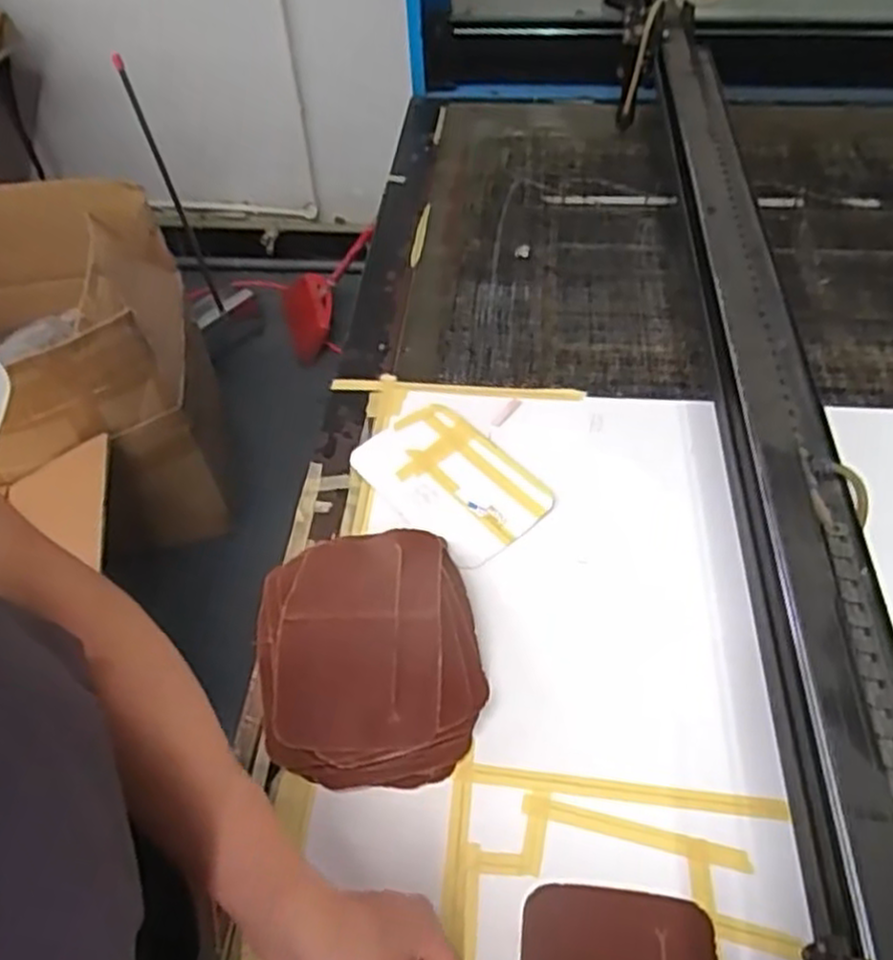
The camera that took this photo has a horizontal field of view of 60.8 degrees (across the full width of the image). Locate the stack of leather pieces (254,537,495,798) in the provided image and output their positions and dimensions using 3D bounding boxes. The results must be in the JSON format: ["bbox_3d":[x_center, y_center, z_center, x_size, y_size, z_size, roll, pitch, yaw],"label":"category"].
[{"bbox_3d":[-0.066,0.138,0.645,0.179,0.066,0.223,-10,51,-4],"label":"stack of leather pieces"}]

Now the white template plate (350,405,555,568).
[{"bbox_3d":[0.007,-0.002,0.798,0.132,0.006,0.197,-37,58,-24],"label":"white template plate"}]

